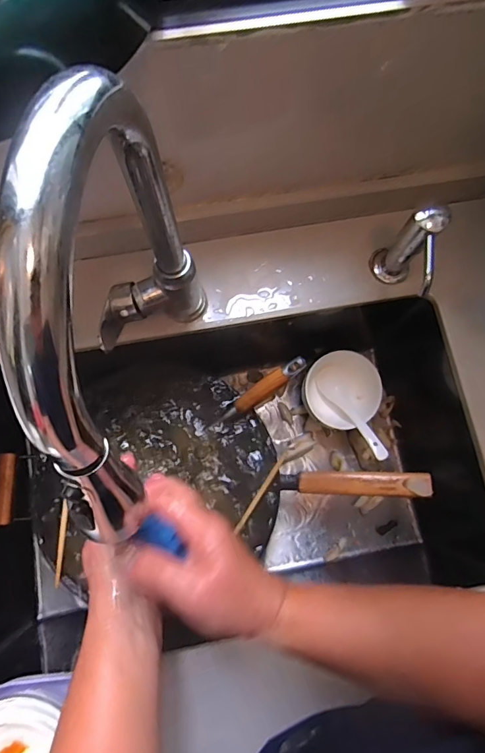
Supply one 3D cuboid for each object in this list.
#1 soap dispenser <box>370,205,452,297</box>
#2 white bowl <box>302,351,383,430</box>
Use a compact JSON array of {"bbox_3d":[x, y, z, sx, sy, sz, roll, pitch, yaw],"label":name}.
[{"bbox_3d":[0.179,-0.125,0.487,0.047,0.124,0.086,19,78,3],"label":"soap dispenser"},{"bbox_3d":[0.154,0.022,0.674,0.102,0.071,0.111,0,77,-1],"label":"white bowl"}]

